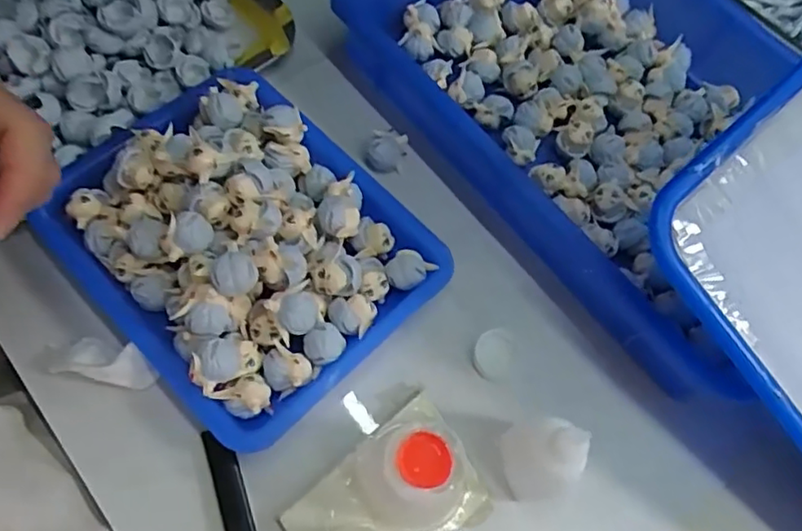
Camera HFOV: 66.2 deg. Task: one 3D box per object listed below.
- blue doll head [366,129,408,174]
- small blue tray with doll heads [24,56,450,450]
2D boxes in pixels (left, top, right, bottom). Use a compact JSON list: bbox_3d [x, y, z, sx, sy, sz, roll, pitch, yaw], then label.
[{"bbox_3d":[-0.010,-0.079,0.432,0.023,0.030,0.025,18,64,3],"label":"blue doll head"},{"bbox_3d":[-0.096,-0.021,0.362,0.206,0.051,0.169,43,68,14],"label":"small blue tray with doll heads"}]

